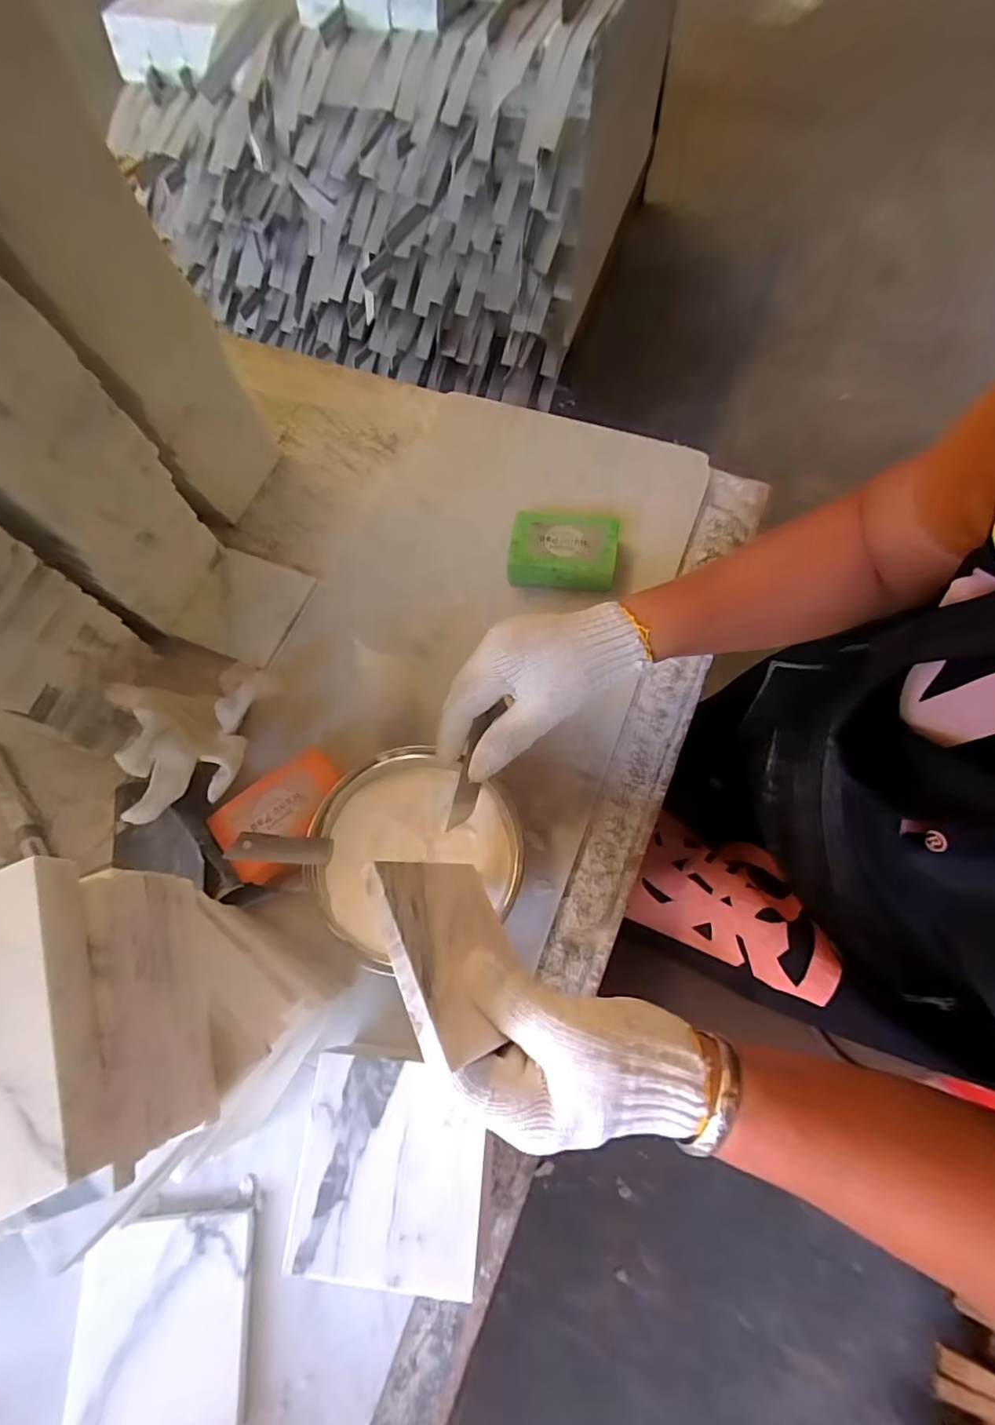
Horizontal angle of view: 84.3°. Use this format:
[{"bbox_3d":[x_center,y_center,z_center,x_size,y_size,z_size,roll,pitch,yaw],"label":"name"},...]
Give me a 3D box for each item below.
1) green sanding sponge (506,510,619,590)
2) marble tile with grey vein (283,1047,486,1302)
[{"bbox_3d":[0.058,-0.147,0.486,0.091,0.026,0.065,4,67,4],"label":"green sanding sponge"},{"bbox_3d":[-0.059,0.247,0.299,0.100,0.008,0.101,5,67,4],"label":"marble tile with grey vein"}]

